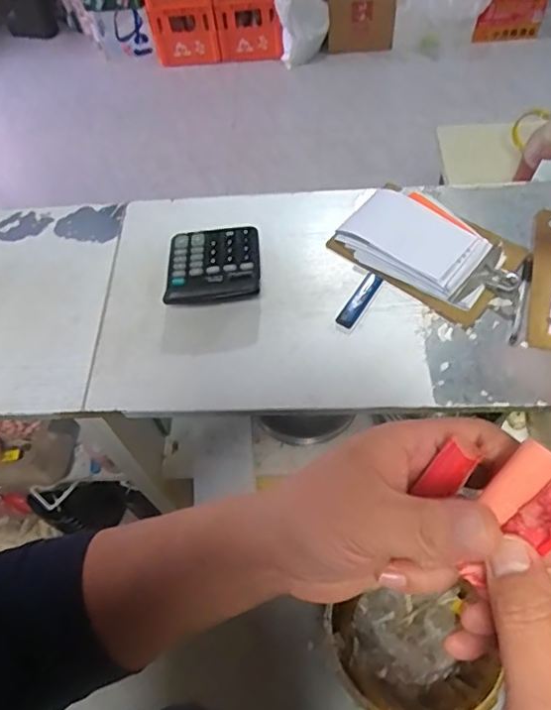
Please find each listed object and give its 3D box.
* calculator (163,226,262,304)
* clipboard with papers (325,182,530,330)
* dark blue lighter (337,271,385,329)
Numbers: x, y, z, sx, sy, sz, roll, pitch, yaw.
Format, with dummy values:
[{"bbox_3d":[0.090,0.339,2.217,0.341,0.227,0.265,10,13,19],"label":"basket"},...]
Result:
[{"bbox_3d":[-0.078,-0.116,0.724,0.116,0.026,0.124,-5,60,1],"label":"calculator"},{"bbox_3d":[0.191,-0.137,0.719,0.224,0.023,0.136,34,67,21],"label":"clipboard with papers"},{"bbox_3d":[0.105,-0.068,0.698,0.023,0.006,0.086,29,66,19],"label":"dark blue lighter"}]

